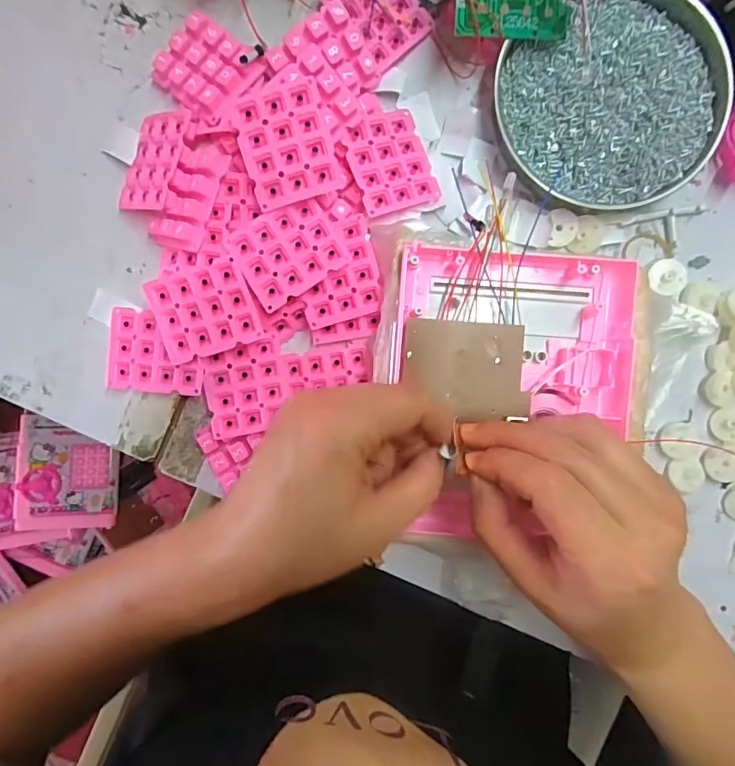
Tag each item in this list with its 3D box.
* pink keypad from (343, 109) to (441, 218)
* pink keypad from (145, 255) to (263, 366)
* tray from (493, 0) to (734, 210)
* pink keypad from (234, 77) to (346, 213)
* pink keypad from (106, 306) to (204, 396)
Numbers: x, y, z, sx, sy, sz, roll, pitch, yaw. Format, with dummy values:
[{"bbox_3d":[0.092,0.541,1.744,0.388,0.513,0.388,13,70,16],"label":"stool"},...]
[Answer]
[{"bbox_3d":[0.013,-0.135,0.292,0.050,0.008,0.058,-21,92,-15],"label":"pink keypad"},{"bbox_3d":[-0.096,-0.042,0.279,0.059,0.004,0.049,-16,103,8],"label":"pink keypad"},{"bbox_3d":[0.149,-0.173,0.288,0.126,0.017,0.128,0,92,1],"label":"tray"},{"bbox_3d":[-0.046,-0.134,0.267,0.050,0.006,0.059,-19,104,1],"label":"pink keypad"},{"bbox_3d":[-0.131,-0.019,0.298,0.059,0.011,0.050,5,92,1],"label":"pink keypad"}]

